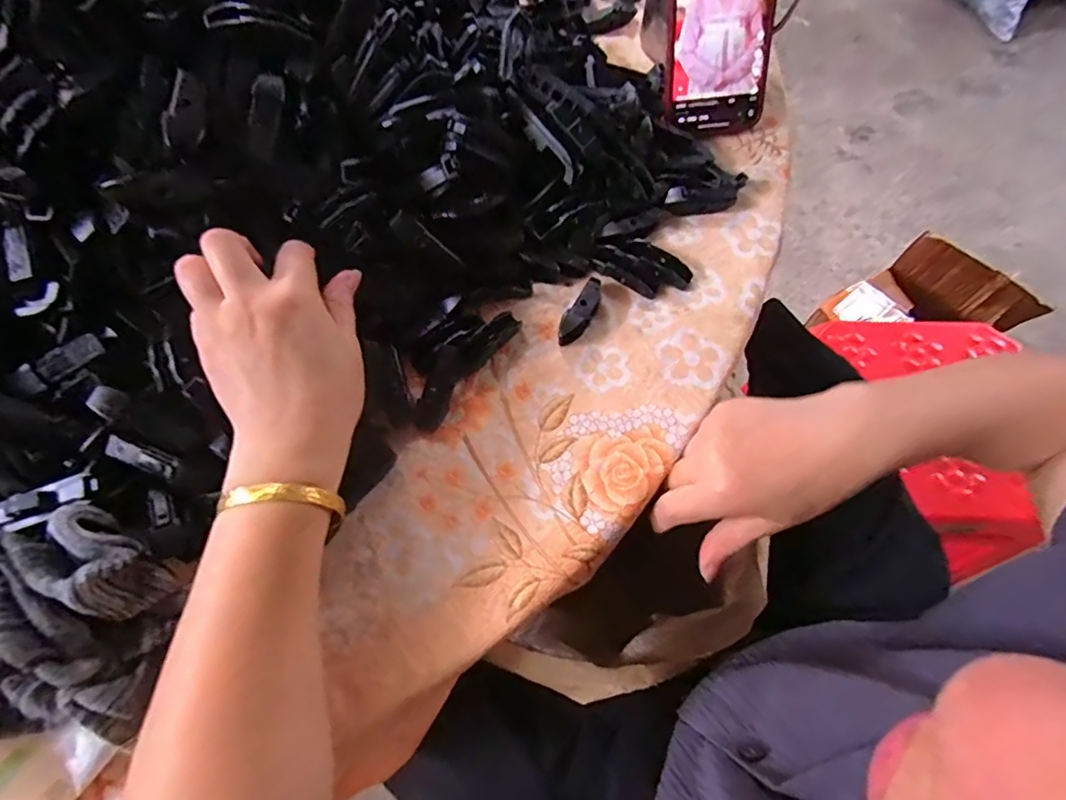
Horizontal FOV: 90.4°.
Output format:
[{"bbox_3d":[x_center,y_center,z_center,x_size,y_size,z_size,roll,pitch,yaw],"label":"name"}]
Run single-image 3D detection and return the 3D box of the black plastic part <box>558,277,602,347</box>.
[{"bbox_3d":[0.032,-0.061,0.353,0.017,0.014,0.052,22,71,9],"label":"black plastic part"}]

